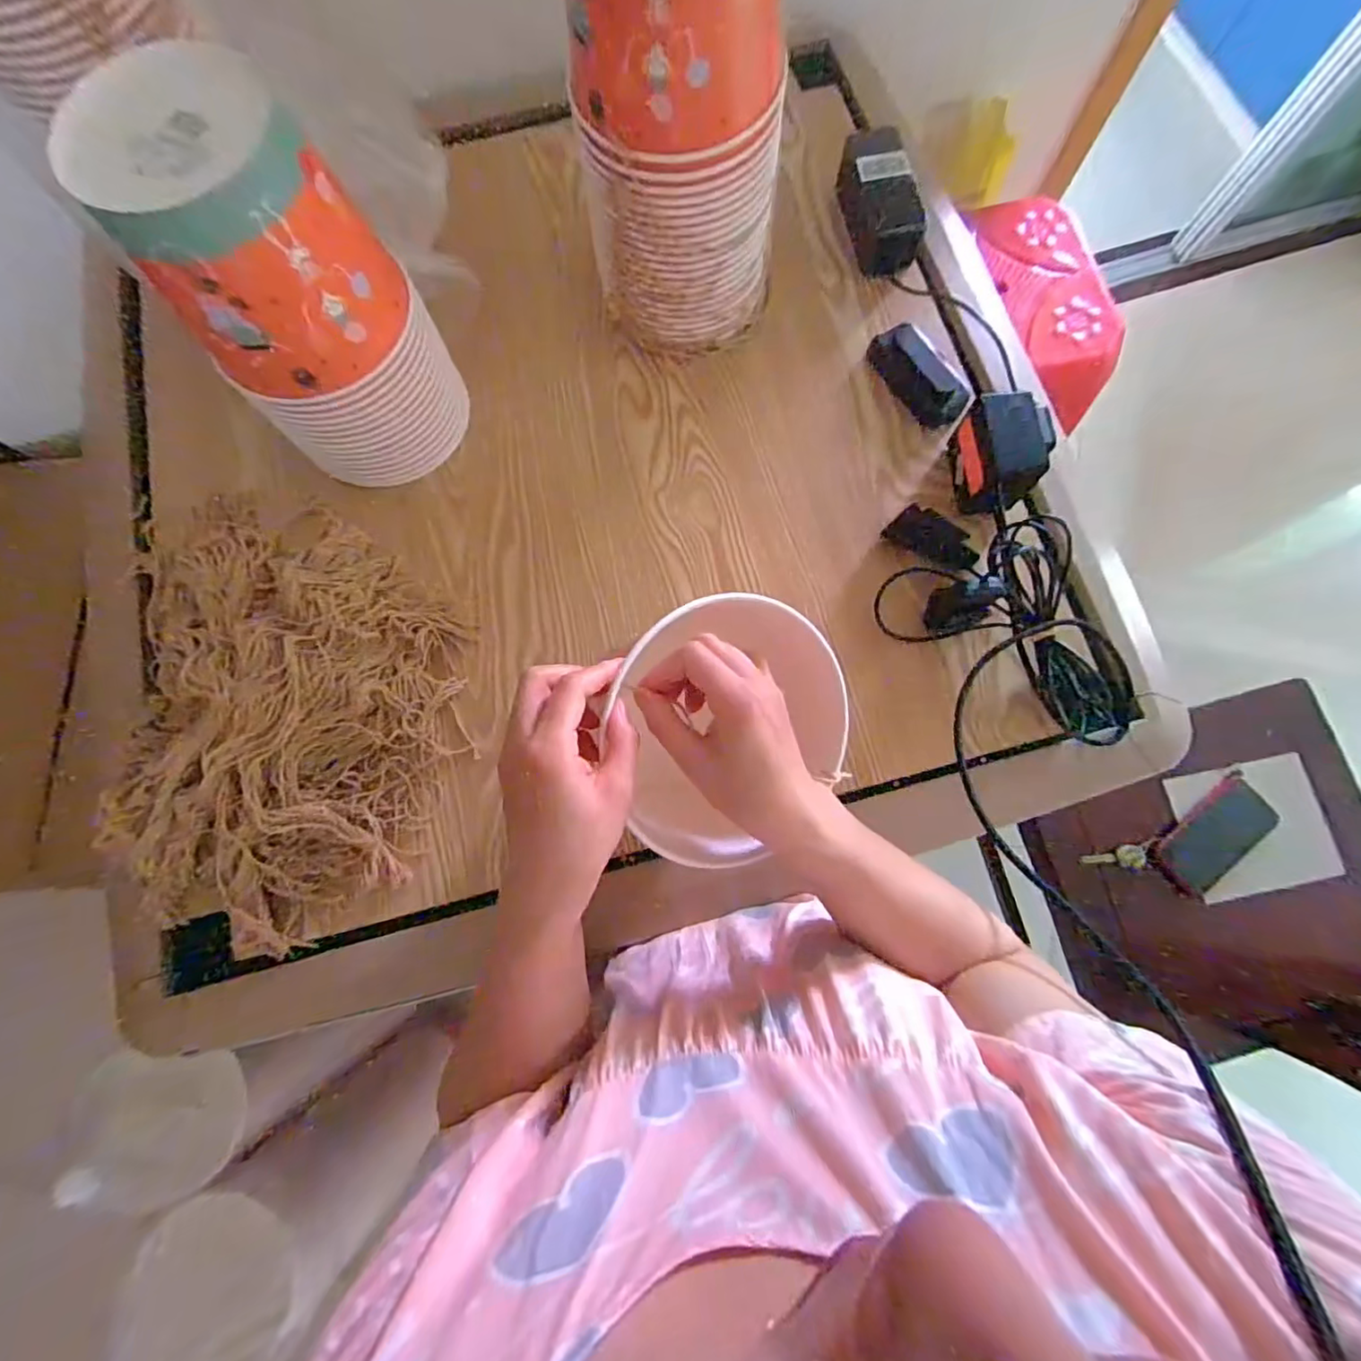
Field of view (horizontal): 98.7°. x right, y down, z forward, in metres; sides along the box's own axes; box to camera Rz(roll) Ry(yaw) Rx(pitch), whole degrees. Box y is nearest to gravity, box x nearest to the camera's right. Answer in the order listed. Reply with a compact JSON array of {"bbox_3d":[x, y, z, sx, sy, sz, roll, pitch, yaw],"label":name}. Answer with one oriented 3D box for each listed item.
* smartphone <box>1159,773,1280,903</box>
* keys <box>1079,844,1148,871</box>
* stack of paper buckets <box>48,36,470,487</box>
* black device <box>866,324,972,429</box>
[{"bbox_3d":[0.708,0.206,0.773,0.165,0.009,0.074,-42,68,-2],"label":"smartphone"},{"bbox_3d":[0.583,0.238,0.787,0.077,0.013,0.031,-8,76,22],"label":"keys"},{"bbox_3d":[-0.286,-0.276,0.453,0.150,0.258,0.132,-41,80,-7],"label":"stack of paper buckets"},{"bbox_3d":[0.231,-0.296,0.564,0.048,0.034,0.108,-32,79,-5],"label":"black device"}]

